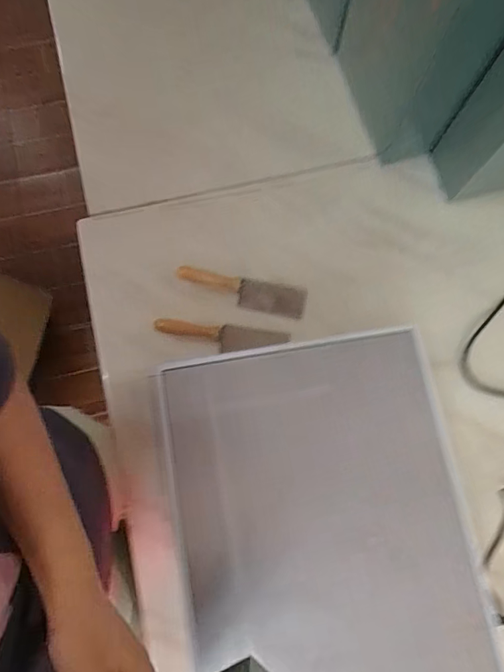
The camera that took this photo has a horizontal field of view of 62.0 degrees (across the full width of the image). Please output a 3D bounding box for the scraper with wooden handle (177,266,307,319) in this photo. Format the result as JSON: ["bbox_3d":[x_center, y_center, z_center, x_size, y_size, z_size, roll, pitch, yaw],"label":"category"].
[{"bbox_3d":[-0.012,-0.069,0.623,0.190,0.025,0.043,15,78,-8],"label":"scraper with wooden handle"}]

